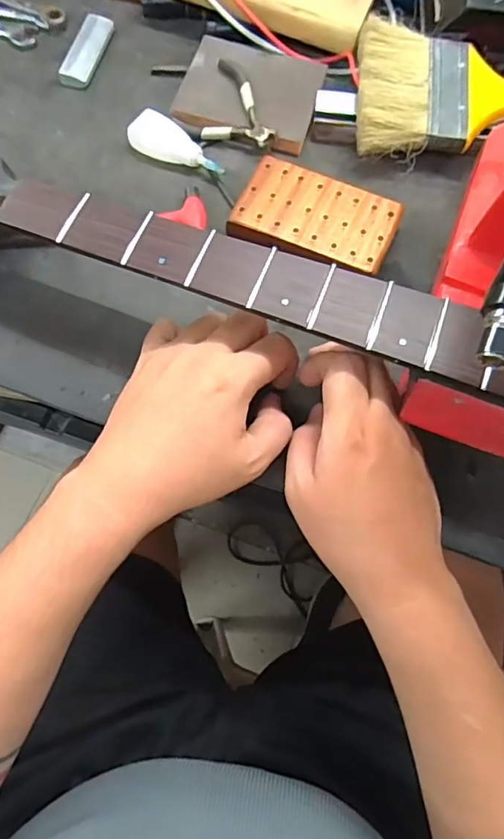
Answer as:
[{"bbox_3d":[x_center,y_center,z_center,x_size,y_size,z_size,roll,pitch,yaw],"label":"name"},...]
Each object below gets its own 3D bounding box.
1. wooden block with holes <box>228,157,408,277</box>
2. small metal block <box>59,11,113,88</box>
[{"bbox_3d":[0.050,-0.155,0.408,0.120,0.017,0.078,23,71,6],"label":"wooden block with holes"},{"bbox_3d":[-0.152,-0.340,0.477,0.029,0.013,0.079,16,70,3],"label":"small metal block"}]

